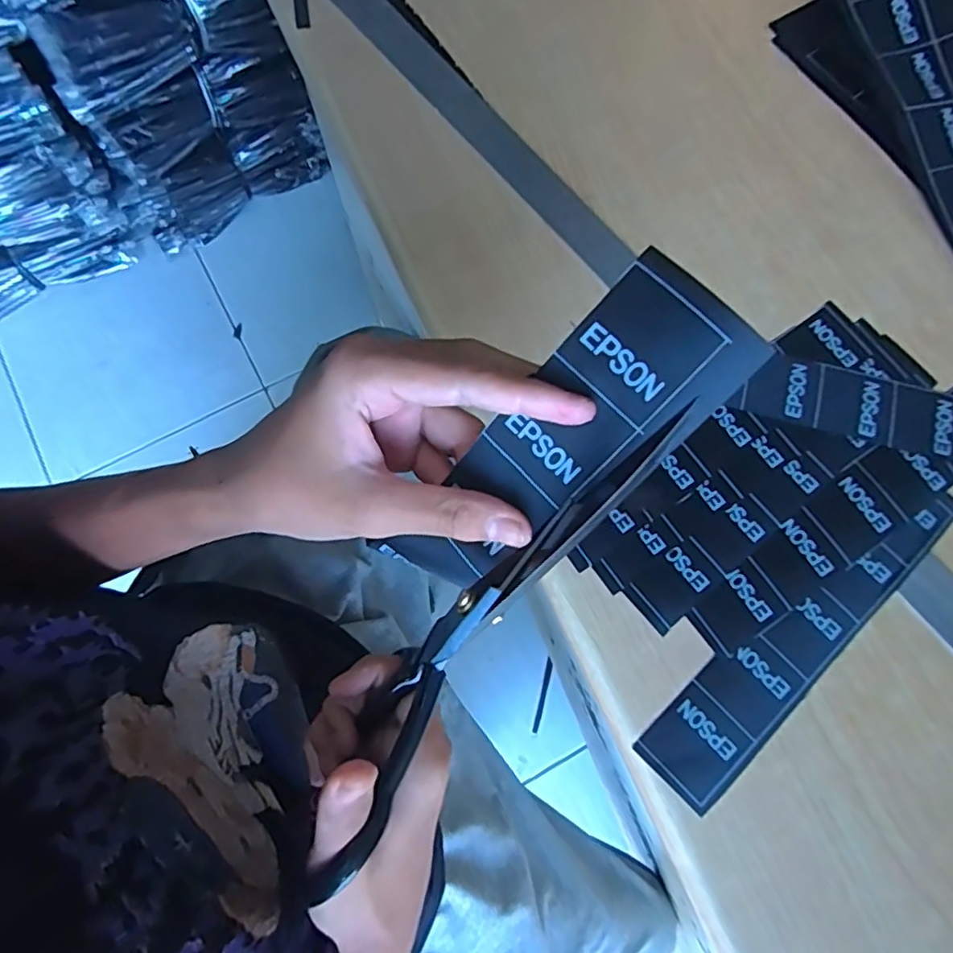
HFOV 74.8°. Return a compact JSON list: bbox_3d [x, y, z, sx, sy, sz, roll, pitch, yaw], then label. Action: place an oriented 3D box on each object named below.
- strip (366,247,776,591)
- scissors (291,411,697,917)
[{"bbox_3d":[0.030,-0.008,0.224,0.052,0.011,0.142,46,108,6],"label":"strip"},{"bbox_3d":[-0.003,0.059,0.247,0.014,0.072,0.218,31,99,-23],"label":"scissors"}]

